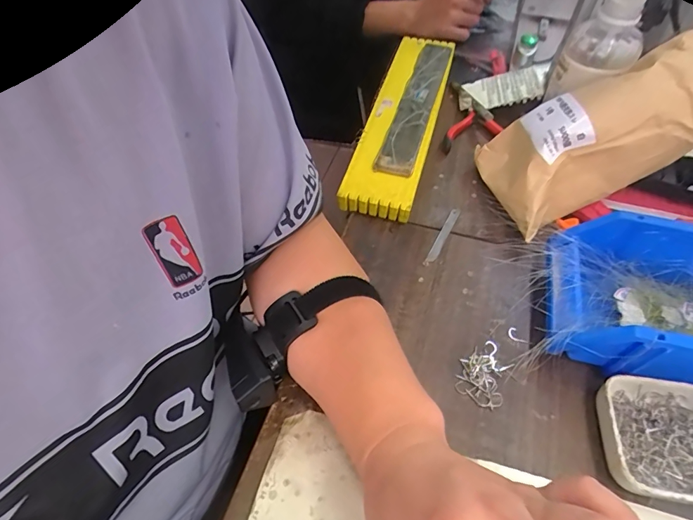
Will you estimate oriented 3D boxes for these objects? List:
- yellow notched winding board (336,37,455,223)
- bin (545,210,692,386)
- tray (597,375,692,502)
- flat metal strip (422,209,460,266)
[{"bbox_3d":[0.075,-0.191,0.543,0.085,0.034,0.342,13,56,10],"label":"yellow notched winding board"},{"bbox_3d":[0.265,0.041,0.343,0.182,0.082,0.121,12,56,10],"label":"bin"},{"bbox_3d":[0.234,0.134,0.307,0.087,0.029,0.081,7,55,7],"label":"tray"},{"bbox_3d":[0.102,-0.025,0.442,0.010,0.007,0.080,24,59,17],"label":"flat metal strip"}]

